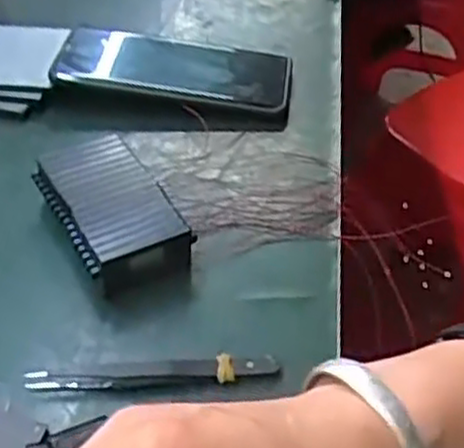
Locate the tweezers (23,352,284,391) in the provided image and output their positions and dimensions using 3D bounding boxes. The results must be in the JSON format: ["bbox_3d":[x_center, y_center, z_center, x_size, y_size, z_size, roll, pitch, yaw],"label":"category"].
[{"bbox_3d":[-0.037,0.070,0.361,0.116,0.009,0.016,-5,43,-6],"label":"tweezers"}]

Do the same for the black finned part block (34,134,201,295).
[{"bbox_3d":[-0.069,-0.008,0.432,0.056,0.028,0.107,-21,47,-21],"label":"black finned part block"}]

